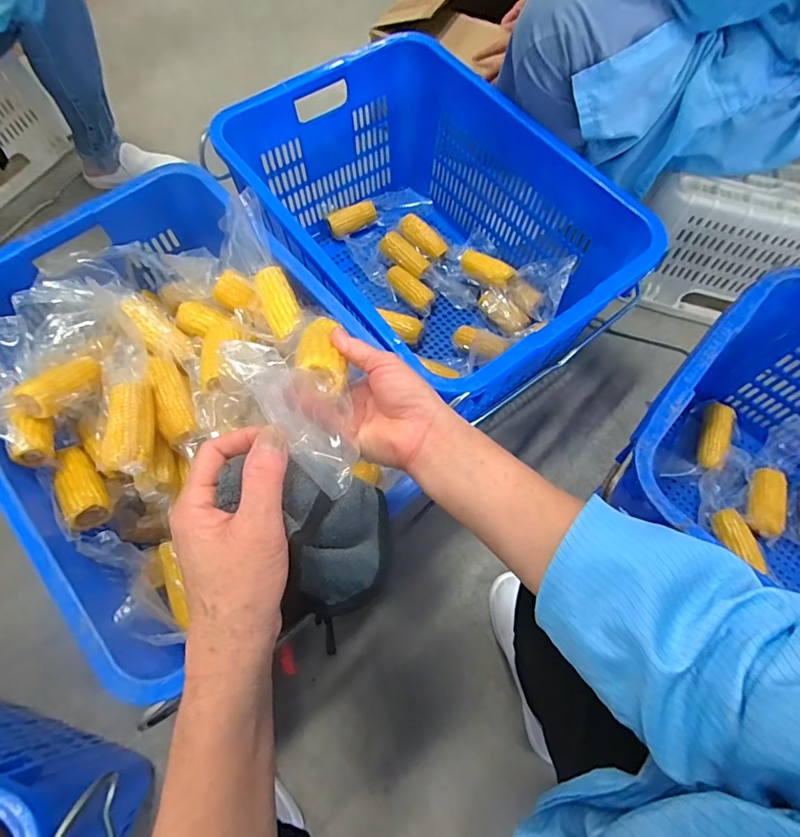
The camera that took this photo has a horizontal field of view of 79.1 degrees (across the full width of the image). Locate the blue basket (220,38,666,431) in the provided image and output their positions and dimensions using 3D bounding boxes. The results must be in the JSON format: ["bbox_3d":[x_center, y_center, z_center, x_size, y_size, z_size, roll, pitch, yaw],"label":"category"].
[{"bbox_3d":[0.039,-0.301,0.838,0.446,0.292,0.596,-33,71,-14],"label":"blue basket"}]

